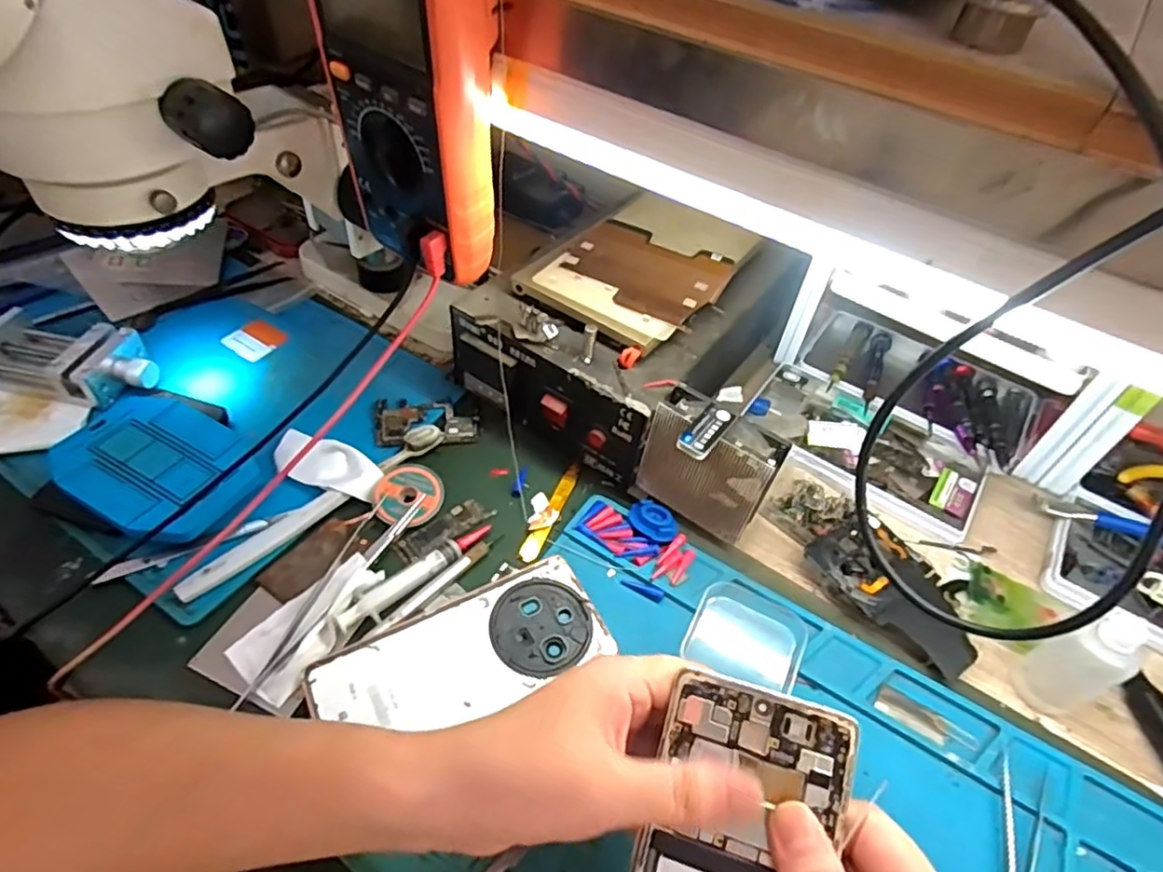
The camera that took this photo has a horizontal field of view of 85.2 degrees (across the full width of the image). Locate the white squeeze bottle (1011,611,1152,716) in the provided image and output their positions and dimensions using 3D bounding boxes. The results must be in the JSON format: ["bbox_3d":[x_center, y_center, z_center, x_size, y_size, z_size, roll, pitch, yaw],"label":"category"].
[{"bbox_3d":[0.276,0.126,0.350,0.027,0.074,0.032,-12,50,-16],"label":"white squeeze bottle"}]

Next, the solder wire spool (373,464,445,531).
[{"bbox_3d":[-0.115,0.038,0.424,0.042,0.008,0.053,-9,49,-13],"label":"solder wire spool"}]

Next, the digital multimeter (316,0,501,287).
[{"bbox_3d":[-0.087,-0.168,0.318,0.085,0.169,0.047,29,51,19],"label":"digital multimeter"}]

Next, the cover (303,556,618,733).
[{"bbox_3d":[-0.065,0.123,0.356,0.157,0.005,0.069,-20,53,-22],"label":"cover"}]

